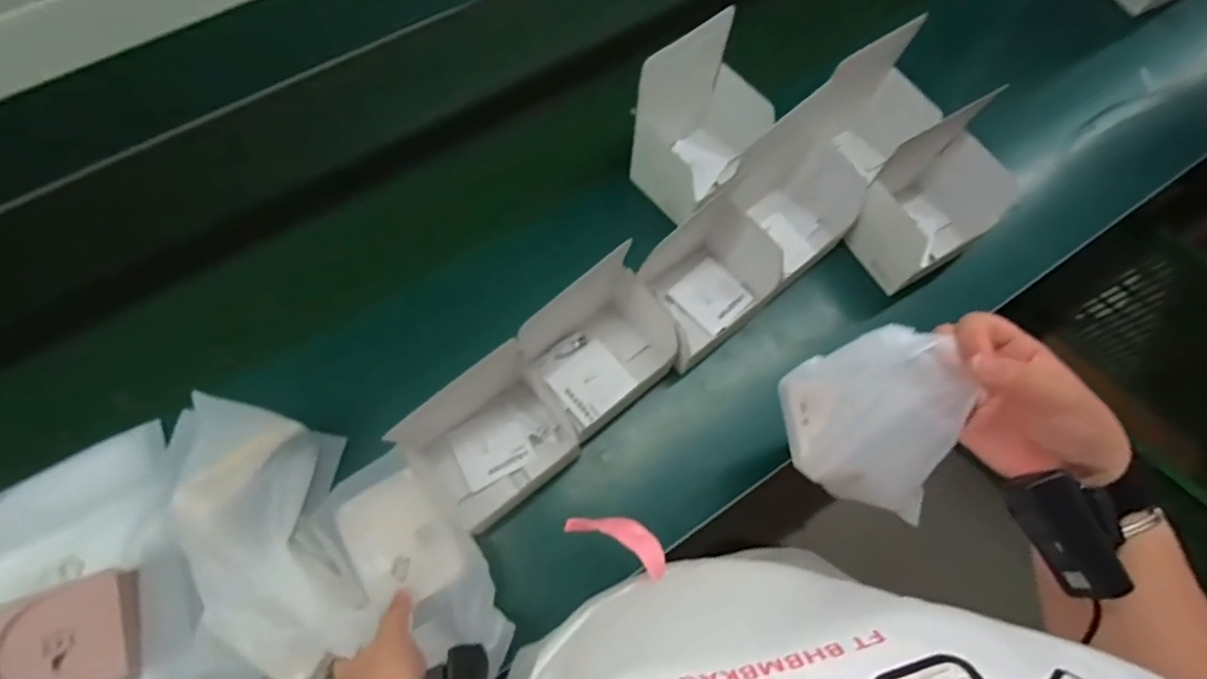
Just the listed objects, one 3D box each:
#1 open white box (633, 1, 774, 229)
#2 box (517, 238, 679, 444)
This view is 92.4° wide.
[{"bbox_3d":[0.128,-0.269,0.728,0.157,0.186,0.105,-41,73,-15],"label":"open white box"},{"bbox_3d":[0.001,-0.002,0.675,0.171,0.121,0.160,-33,71,-13],"label":"box"}]

